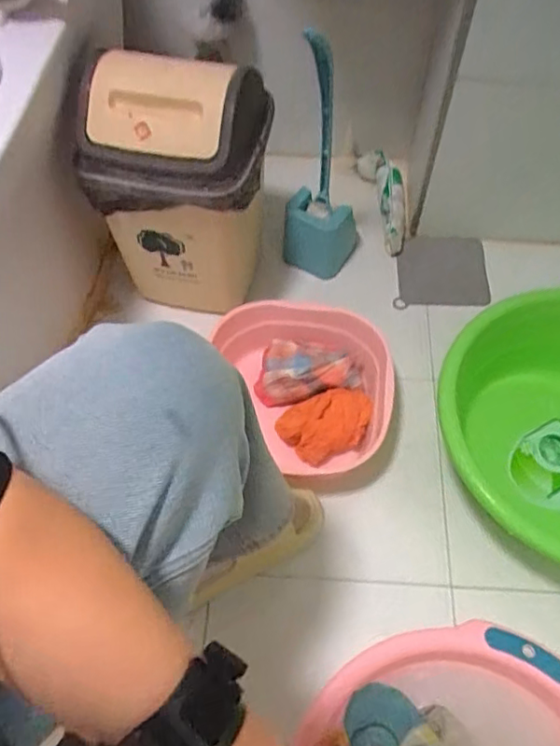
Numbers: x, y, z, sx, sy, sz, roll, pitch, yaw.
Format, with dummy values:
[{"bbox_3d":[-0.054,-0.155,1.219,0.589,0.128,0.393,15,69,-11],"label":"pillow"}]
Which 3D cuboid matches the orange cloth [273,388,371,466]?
[{"bbox_3d":[0.064,0.080,0.842,0.134,0.064,0.091,-7,58,-4],"label":"orange cloth"}]

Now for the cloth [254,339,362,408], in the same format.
[{"bbox_3d":[0.040,-0.005,0.862,0.151,0.079,0.074,-5,58,-3],"label":"cloth"}]

